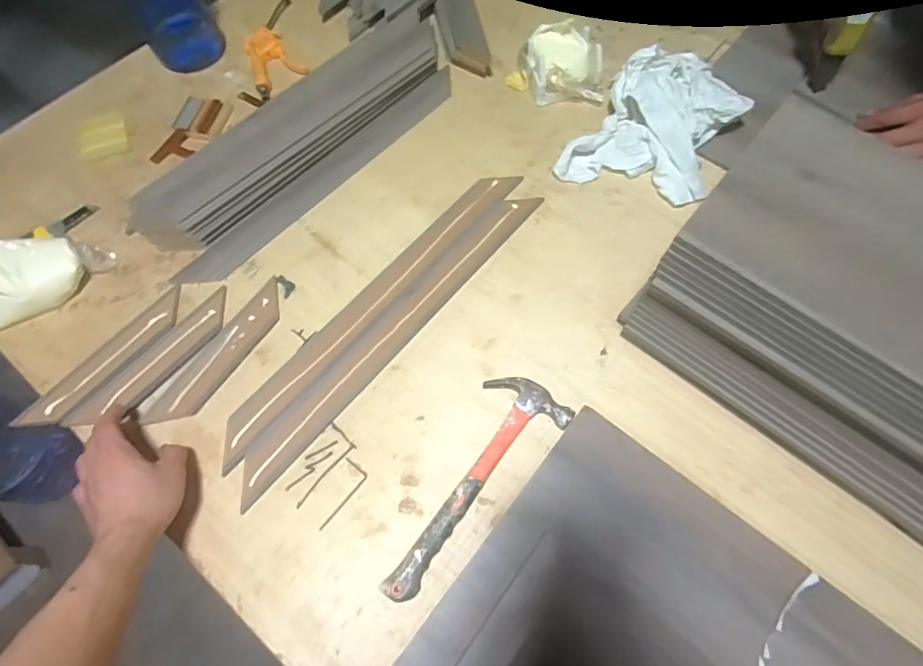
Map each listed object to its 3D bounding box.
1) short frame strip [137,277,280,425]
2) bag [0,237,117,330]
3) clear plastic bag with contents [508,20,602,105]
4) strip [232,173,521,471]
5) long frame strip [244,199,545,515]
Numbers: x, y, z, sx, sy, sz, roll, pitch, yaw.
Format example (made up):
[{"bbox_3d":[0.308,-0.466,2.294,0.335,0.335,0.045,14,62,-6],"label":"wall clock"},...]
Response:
[{"bbox_3d":[-0.287,0.026,0.584,0.054,0.010,0.209,33,70,13],"label":"short frame strip"},{"bbox_3d":[-0.536,-0.074,0.603,0.088,0.065,0.160,37,71,14],"label":"bag"},{"bbox_3d":[0.152,-0.431,0.761,0.146,0.077,0.120,5,66,1],"label":"clear plastic bag with contents"},{"bbox_3d":[-0.102,-0.047,0.614,0.049,0.012,0.500,37,69,16],"label":"strip"},{"bbox_3d":[-0.070,-0.006,0.599,0.042,0.016,0.503,37,69,16],"label":"long frame strip"}]

